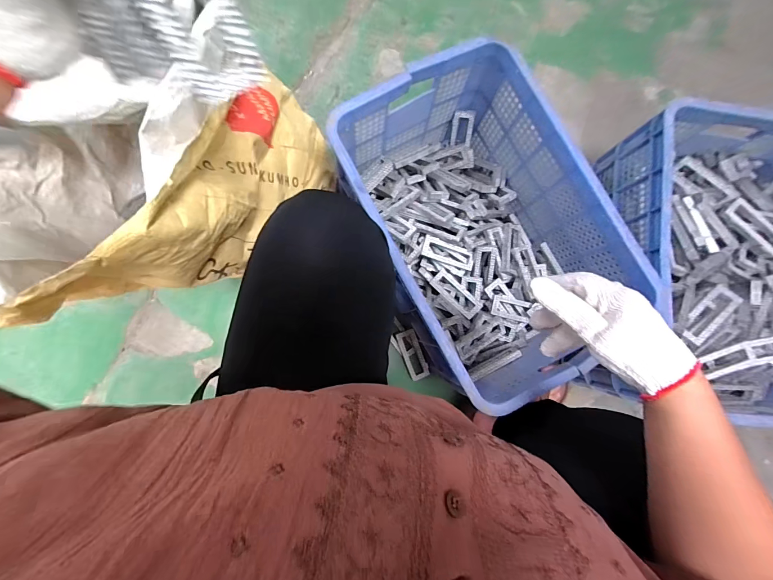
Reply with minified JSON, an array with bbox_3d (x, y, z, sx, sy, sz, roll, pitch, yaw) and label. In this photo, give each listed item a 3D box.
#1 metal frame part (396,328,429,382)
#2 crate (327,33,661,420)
[{"bbox_3d":[0.059,0.145,0.752,0.045,0.013,0.110,-22,86,-6],"label":"metal frame part"},{"bbox_3d":[0.159,-0.105,0.630,0.346,0.247,0.512,-27,87,-7],"label":"crate"}]

